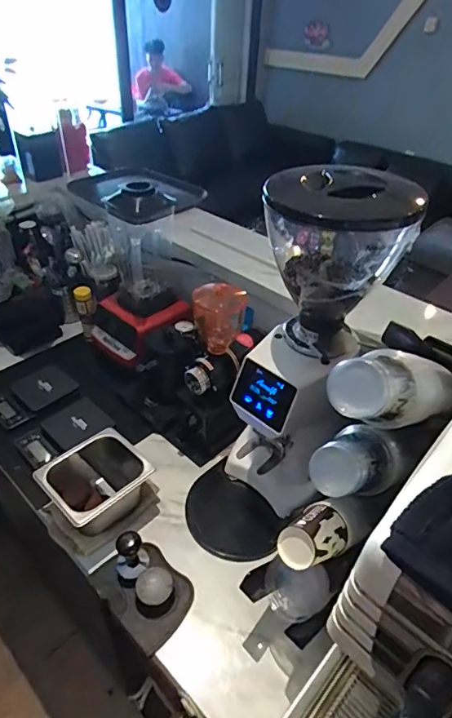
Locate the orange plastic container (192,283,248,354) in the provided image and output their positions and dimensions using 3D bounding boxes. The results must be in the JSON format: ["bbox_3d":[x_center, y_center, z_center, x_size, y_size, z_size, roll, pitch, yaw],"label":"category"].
[{"bbox_3d":[-0.017,-0.088,0.933,0.095,0.137,0.093,-7,40,-12],"label":"orange plastic container"}]

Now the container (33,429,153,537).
[{"bbox_3d":[-0.246,0.246,0.897,0.183,0.100,0.165,-29,48,-33],"label":"container"}]

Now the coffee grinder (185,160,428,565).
[{"bbox_3d":[0.098,0.040,0.798,0.342,0.656,0.197,-28,48,-32],"label":"coffee grinder"}]

